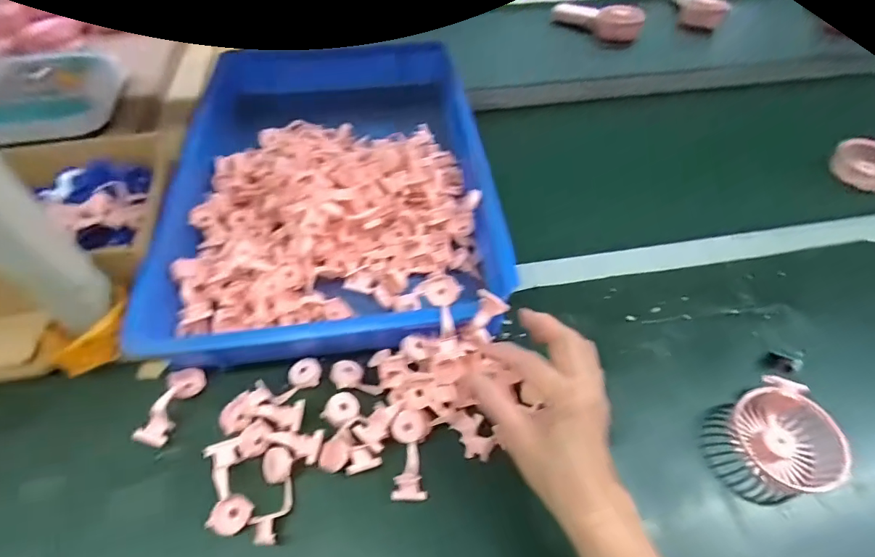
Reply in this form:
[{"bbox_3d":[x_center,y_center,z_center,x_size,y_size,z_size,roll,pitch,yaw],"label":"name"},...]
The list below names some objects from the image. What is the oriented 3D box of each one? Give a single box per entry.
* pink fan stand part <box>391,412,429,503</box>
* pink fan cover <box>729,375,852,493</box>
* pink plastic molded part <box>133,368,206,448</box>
[{"bbox_3d":[-0.026,0.158,0.416,0.028,0.019,0.074,-2,74,-5],"label":"pink fan stand part"},{"bbox_3d":[0.316,0.147,0.429,0.085,0.045,0.098,-24,55,-18],"label":"pink fan cover"},{"bbox_3d":[-0.256,0.121,0.445,0.030,0.023,0.077,14,53,10],"label":"pink plastic molded part"}]

